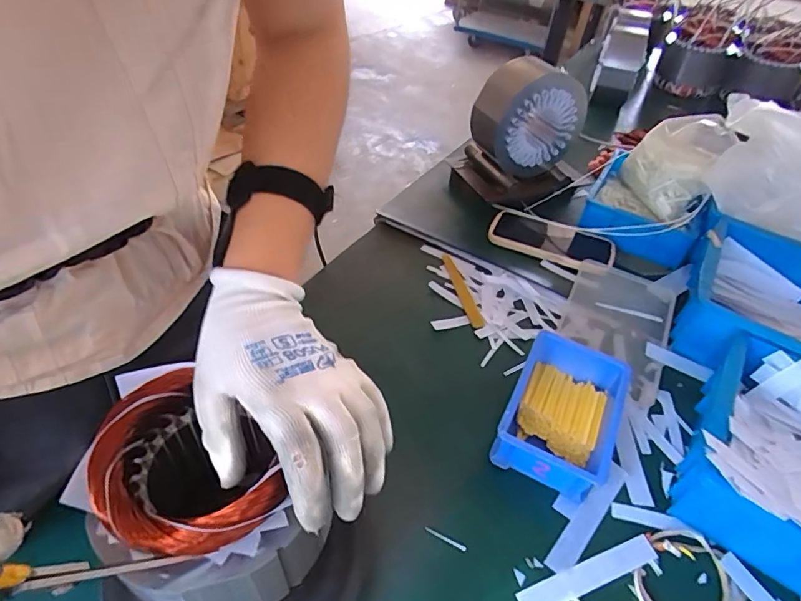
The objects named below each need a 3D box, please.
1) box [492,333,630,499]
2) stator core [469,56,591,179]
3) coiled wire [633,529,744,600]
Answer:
[{"bbox_3d":[0.156,0.109,0.487,0.098,0.053,0.146,23,47,16],"label":"box"},{"bbox_3d":[0.185,-0.269,0.730,0.143,0.134,0.095,-19,51,-24],"label":"stator core"},{"bbox_3d":[0.234,0.230,0.406,0.084,0.009,0.079,4,45,-4],"label":"coiled wire"}]

